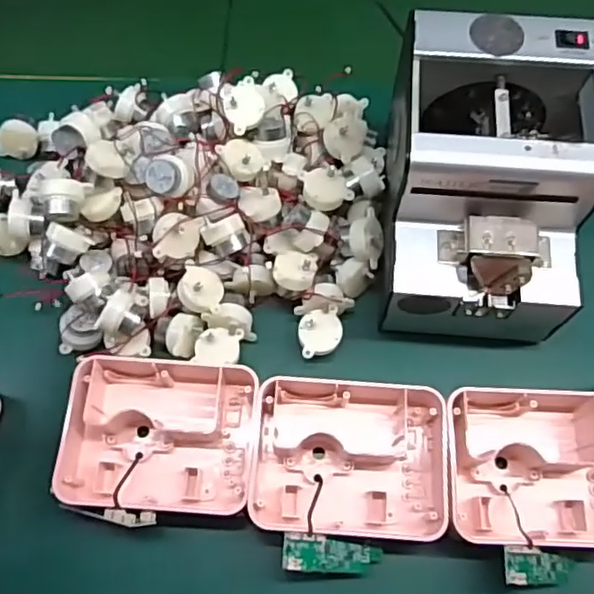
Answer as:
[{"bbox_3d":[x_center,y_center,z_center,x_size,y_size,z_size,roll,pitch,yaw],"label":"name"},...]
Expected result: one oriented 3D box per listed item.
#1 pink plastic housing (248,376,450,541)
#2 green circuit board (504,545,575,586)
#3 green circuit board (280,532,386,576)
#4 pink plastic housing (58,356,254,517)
[{"bbox_3d":[0.036,0.110,0.428,0.127,0.036,0.098,3,66,2],"label":"pink plastic housing"},{"bbox_3d":[0.155,0.171,0.398,0.063,0.010,0.022,18,62,-30],"label":"green circuit board"},{"bbox_3d":[0.025,0.167,0.404,0.072,0.011,0.021,15,64,-22],"label":"green circuit board"},{"bbox_3d":[-0.093,0.095,0.434,0.128,0.036,0.101,1,66,1],"label":"pink plastic housing"}]

